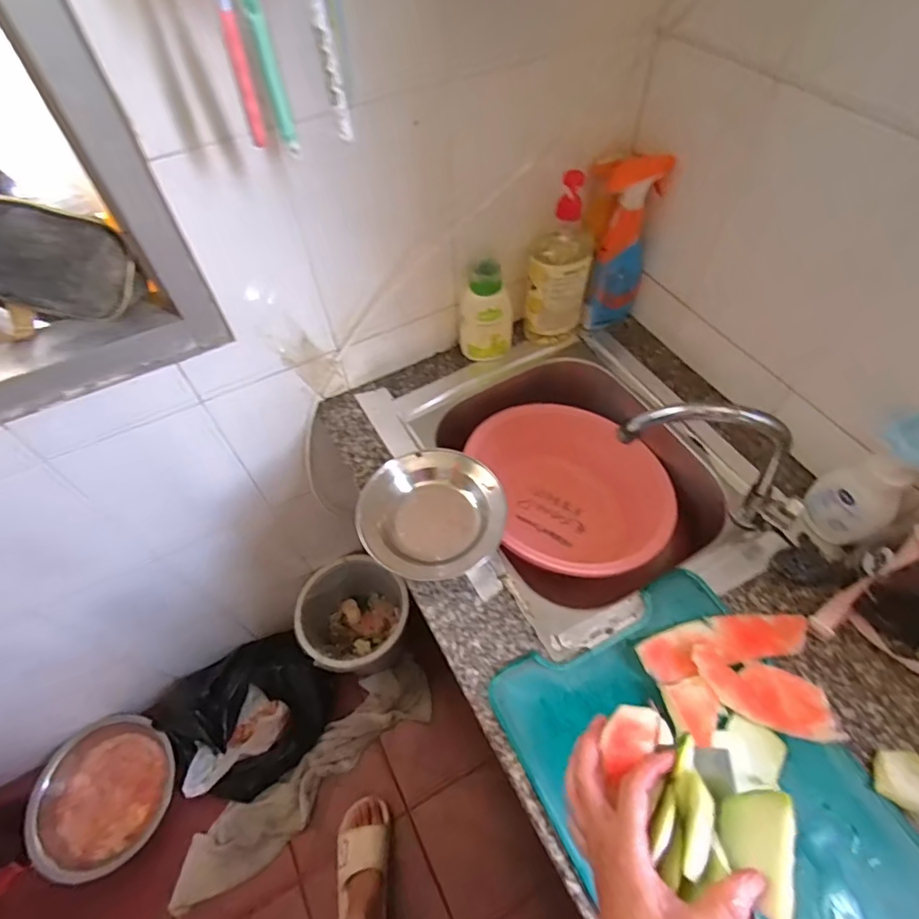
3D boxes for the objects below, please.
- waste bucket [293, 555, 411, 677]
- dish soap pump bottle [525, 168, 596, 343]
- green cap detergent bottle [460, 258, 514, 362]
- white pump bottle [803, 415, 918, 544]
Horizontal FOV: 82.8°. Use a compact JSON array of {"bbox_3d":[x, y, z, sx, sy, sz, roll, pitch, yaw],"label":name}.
[{"bbox_3d":[-0.239,0.385,1.180,0.214,0.220,0.210,-1,55,1],"label":"waste bucket"},{"bbox_3d":[0.147,-0.284,0.767,0.089,0.248,0.082,9,56,8],"label":"dish soap pump bottle"},{"bbox_3d":[0.041,-0.222,0.787,0.075,0.162,0.038,14,57,11],"label":"green cap detergent bottle"},{"bbox_3d":[0.461,0.025,0.583,0.056,0.173,0.073,-37,62,-22],"label":"white pump bottle"}]

